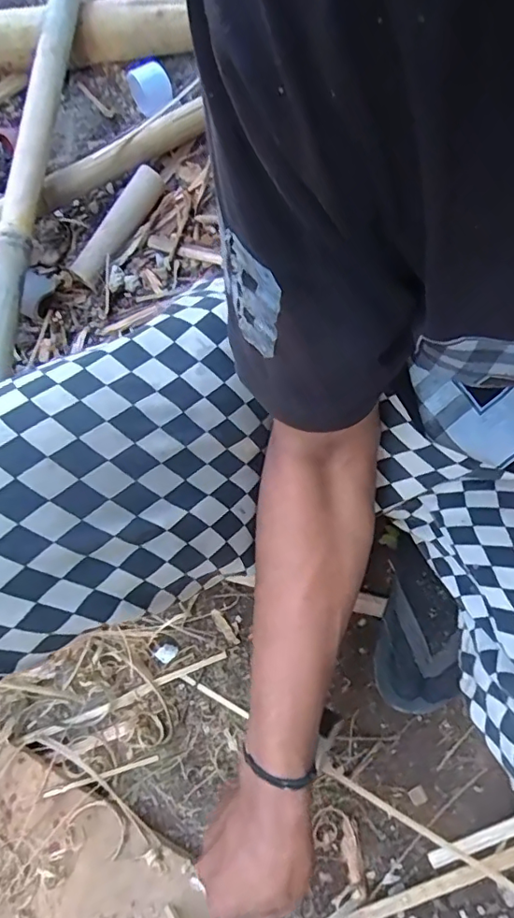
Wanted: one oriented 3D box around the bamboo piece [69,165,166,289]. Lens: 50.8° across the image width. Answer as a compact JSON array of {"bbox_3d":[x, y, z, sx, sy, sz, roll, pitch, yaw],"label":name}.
[{"bbox_3d":[-0.191,-0.330,0.747,0.030,0.025,0.196,32,79,8],"label":"bamboo piece"}]

